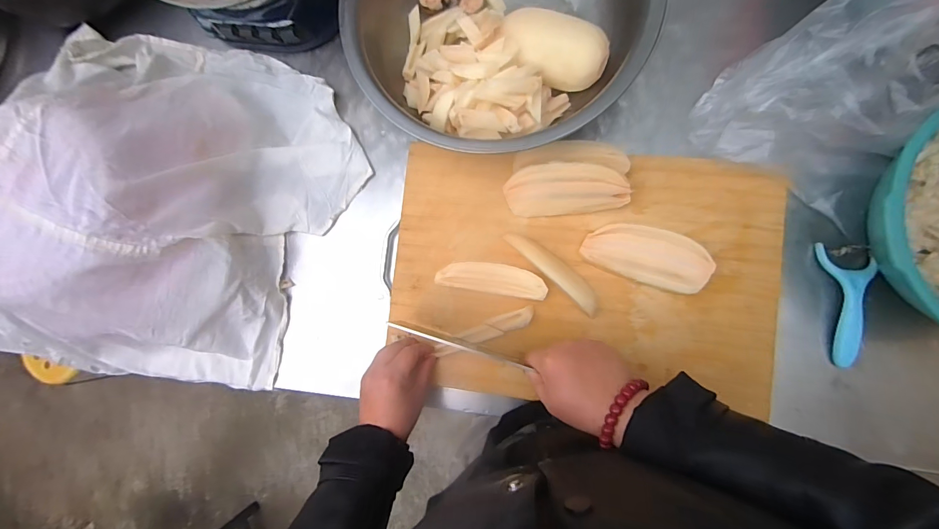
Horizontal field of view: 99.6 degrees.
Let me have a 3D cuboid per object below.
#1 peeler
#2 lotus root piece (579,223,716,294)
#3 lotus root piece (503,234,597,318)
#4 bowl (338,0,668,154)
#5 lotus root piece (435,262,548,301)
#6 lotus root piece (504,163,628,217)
[{"bbox_3d":[0.441,0.050,0.477,0.056,0.039,0.136,11,87,7],"label":"peeler"},{"bbox_3d":[0.215,-0.011,0.484,0.145,0.020,0.064,17,87,8],"label":"lotus root piece"},{"bbox_3d":[0.105,0.008,0.499,0.142,0.022,0.024,43,91,8],"label":"lotus root piece"},{"bbox_3d":[0.037,-0.307,0.509,0.365,0.118,0.339,-1,85,6],"label":"bowl"},{"bbox_3d":[0.029,0.018,0.509,0.136,0.025,0.037,8,86,7],"label":"lotus root piece"},{"bbox_3d":[0.118,-0.093,0.483,0.143,0.016,0.067,-3,126,7],"label":"lotus root piece"}]

